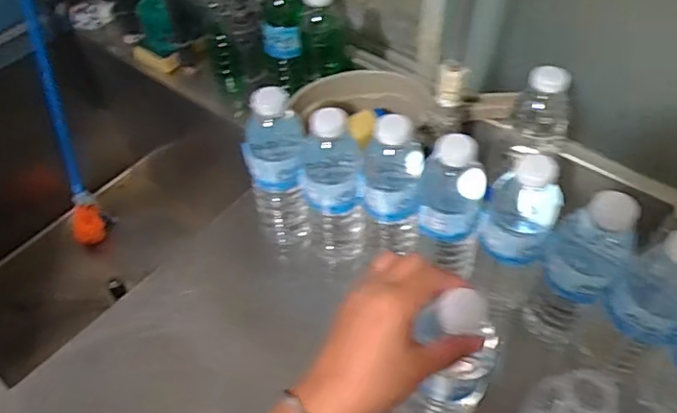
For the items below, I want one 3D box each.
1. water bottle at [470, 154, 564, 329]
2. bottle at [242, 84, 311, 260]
[{"bbox_3d":[0.163,0.035,0.539,0.060,0.176,0.054,18,53,16],"label":"water bottle"},{"bbox_3d":[-0.067,-0.030,0.637,0.062,0.222,0.054,-9,51,-6],"label":"bottle"}]

